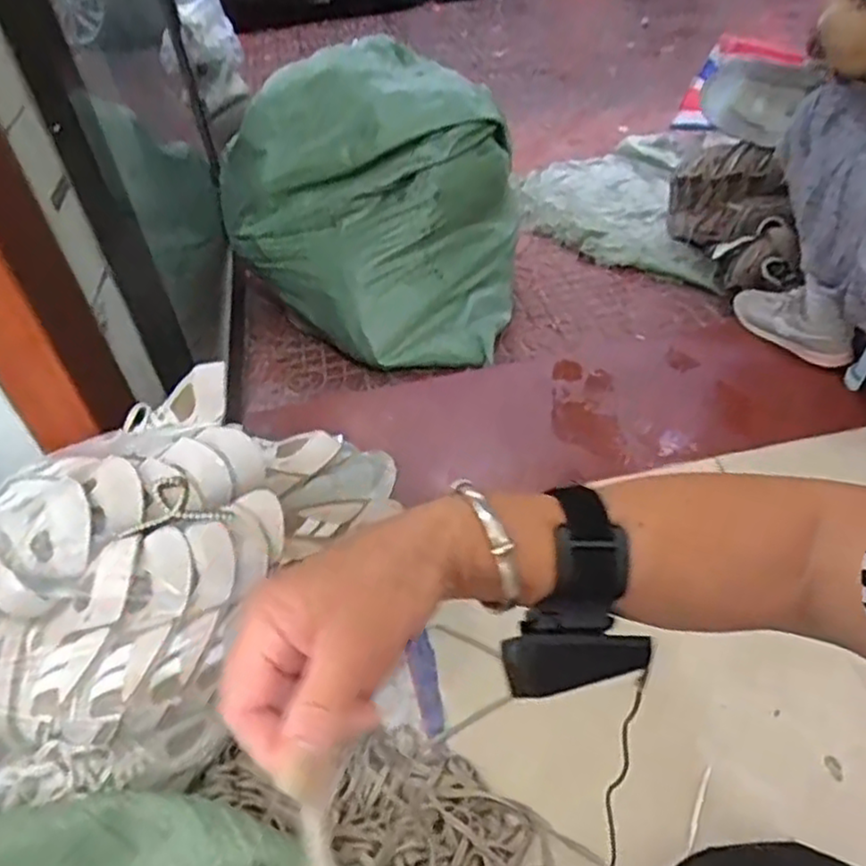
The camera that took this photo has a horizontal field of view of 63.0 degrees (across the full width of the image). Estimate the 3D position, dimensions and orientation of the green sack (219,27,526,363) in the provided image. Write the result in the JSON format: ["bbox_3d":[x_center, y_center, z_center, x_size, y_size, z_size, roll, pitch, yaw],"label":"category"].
[{"bbox_3d":[-0.121,-0.496,1.477,0.653,0.447,0.479,20,49,26],"label":"green sack"}]

